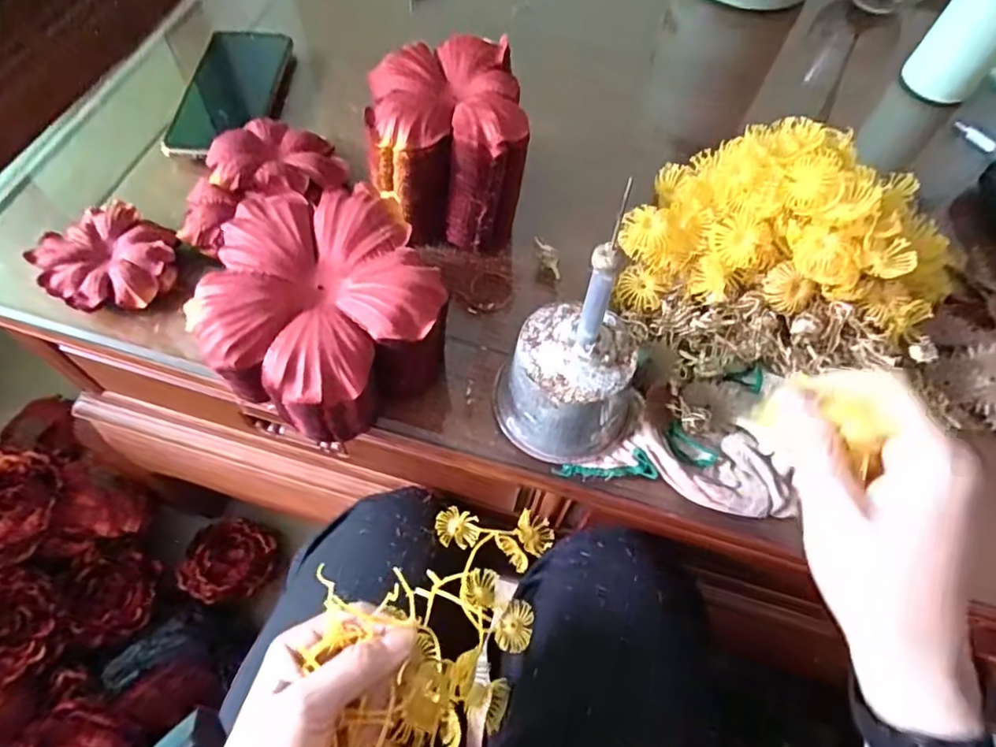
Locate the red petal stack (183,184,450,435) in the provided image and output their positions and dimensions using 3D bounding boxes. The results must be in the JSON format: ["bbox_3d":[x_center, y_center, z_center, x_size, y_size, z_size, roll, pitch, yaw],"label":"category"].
[{"bbox_3d":[-0.104,-0.031,0.359,0.128,0.092,0.128,38,66,16],"label":"red petal stack"}]

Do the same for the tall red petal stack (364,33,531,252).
[{"bbox_3d":[-0.038,-0.162,0.425,0.102,0.101,0.109,-8,62,-7],"label":"tall red petal stack"}]

